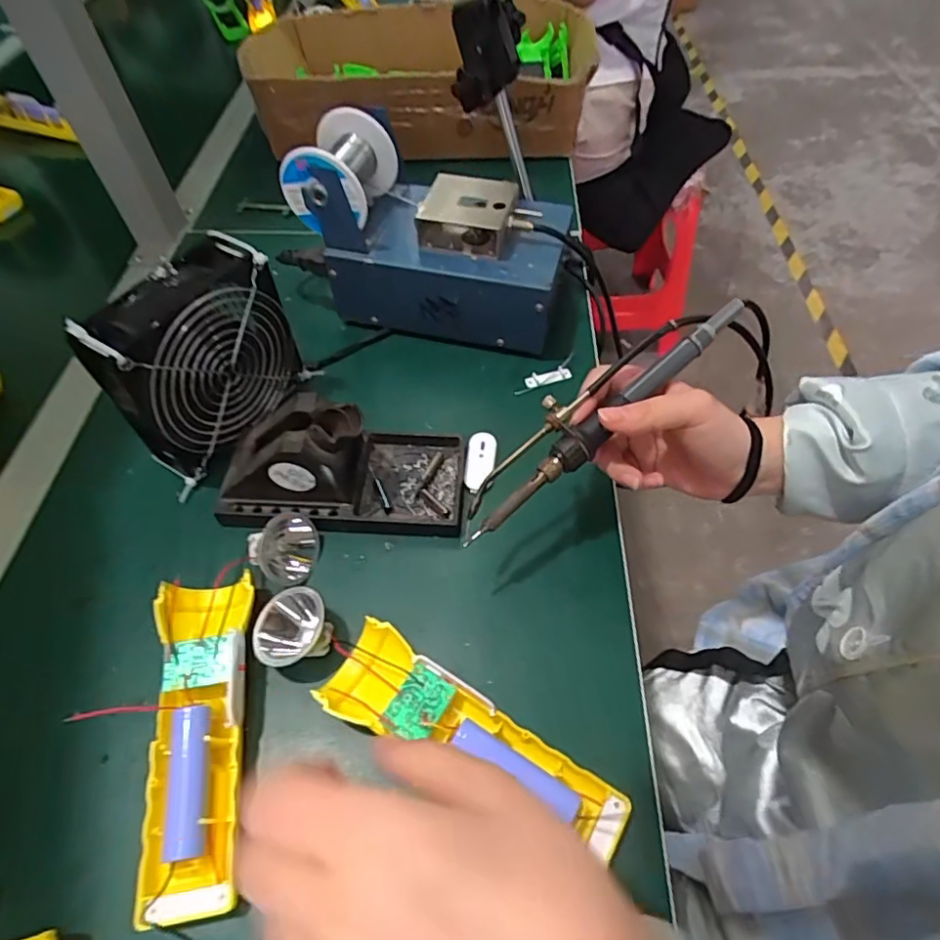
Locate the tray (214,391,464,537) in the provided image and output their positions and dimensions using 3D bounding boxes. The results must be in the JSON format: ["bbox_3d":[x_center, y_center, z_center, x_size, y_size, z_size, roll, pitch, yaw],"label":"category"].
[{"bbox_3d":[-0.085,-0.008,0.377,0.155,0.072,0.072,2,54,3],"label":"tray"}]

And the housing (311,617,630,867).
[{"bbox_3d":[-0.002,0.140,0.295,0.160,0.030,0.050,28,60,20],"label":"housing"}]

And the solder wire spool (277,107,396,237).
[{"bbox_3d":[-0.097,-0.221,0.438,0.065,0.066,0.076,11,55,10],"label":"solder wire spool"}]

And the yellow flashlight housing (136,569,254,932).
[{"bbox_3d":[-0.142,0.133,0.302,0.048,0.032,0.162,-9,54,-4],"label":"yellow flashlight housing"}]

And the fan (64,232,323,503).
[{"bbox_3d":[-0.175,-0.072,0.388,0.051,0.122,0.128,24,59,19],"label":"fan"}]

